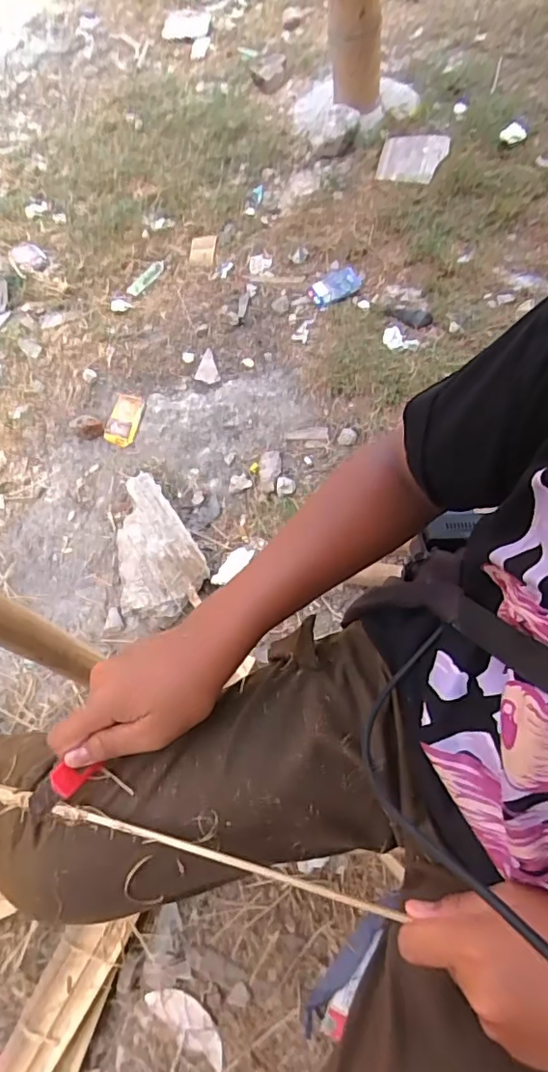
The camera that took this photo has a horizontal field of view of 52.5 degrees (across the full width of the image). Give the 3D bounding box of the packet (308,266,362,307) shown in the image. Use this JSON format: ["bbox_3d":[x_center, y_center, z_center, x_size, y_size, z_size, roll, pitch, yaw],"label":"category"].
[{"bbox_3d":[0.129,-0.529,1.175,0.110,0.016,0.062,-28,65,-6],"label":"packet"}]

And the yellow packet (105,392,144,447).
[{"bbox_3d":[-0.294,-0.228,1.090,0.062,0.011,0.097,20,97,9],"label":"yellow packet"}]

